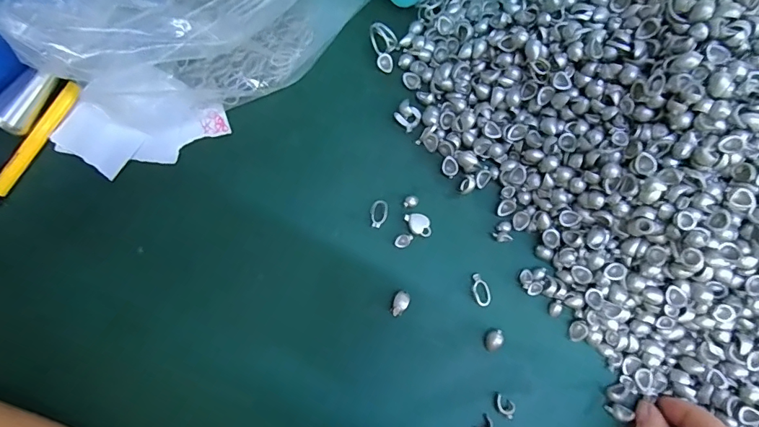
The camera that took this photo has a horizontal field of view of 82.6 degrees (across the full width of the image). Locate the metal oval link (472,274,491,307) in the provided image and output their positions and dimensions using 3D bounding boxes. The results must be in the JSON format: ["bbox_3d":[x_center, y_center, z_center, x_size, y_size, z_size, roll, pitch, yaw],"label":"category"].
[{"bbox_3d":[0.062,0.047,0.266,0.010,0.004,0.020,-20,81,-4],"label":"metal oval link"}]

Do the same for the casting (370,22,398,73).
[{"bbox_3d":[0.004,-0.111,0.289,0.018,0.017,0.027,-2,80,-1],"label":"casting"}]

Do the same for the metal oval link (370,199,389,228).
[{"bbox_3d":[0.000,0.000,0.273,0.011,0.004,0.018,8,80,1],"label":"metal oval link"}]

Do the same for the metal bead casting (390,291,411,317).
[{"bbox_3d":[0.012,0.055,0.263,0.009,0.006,0.016,28,81,4],"label":"metal bead casting"}]

